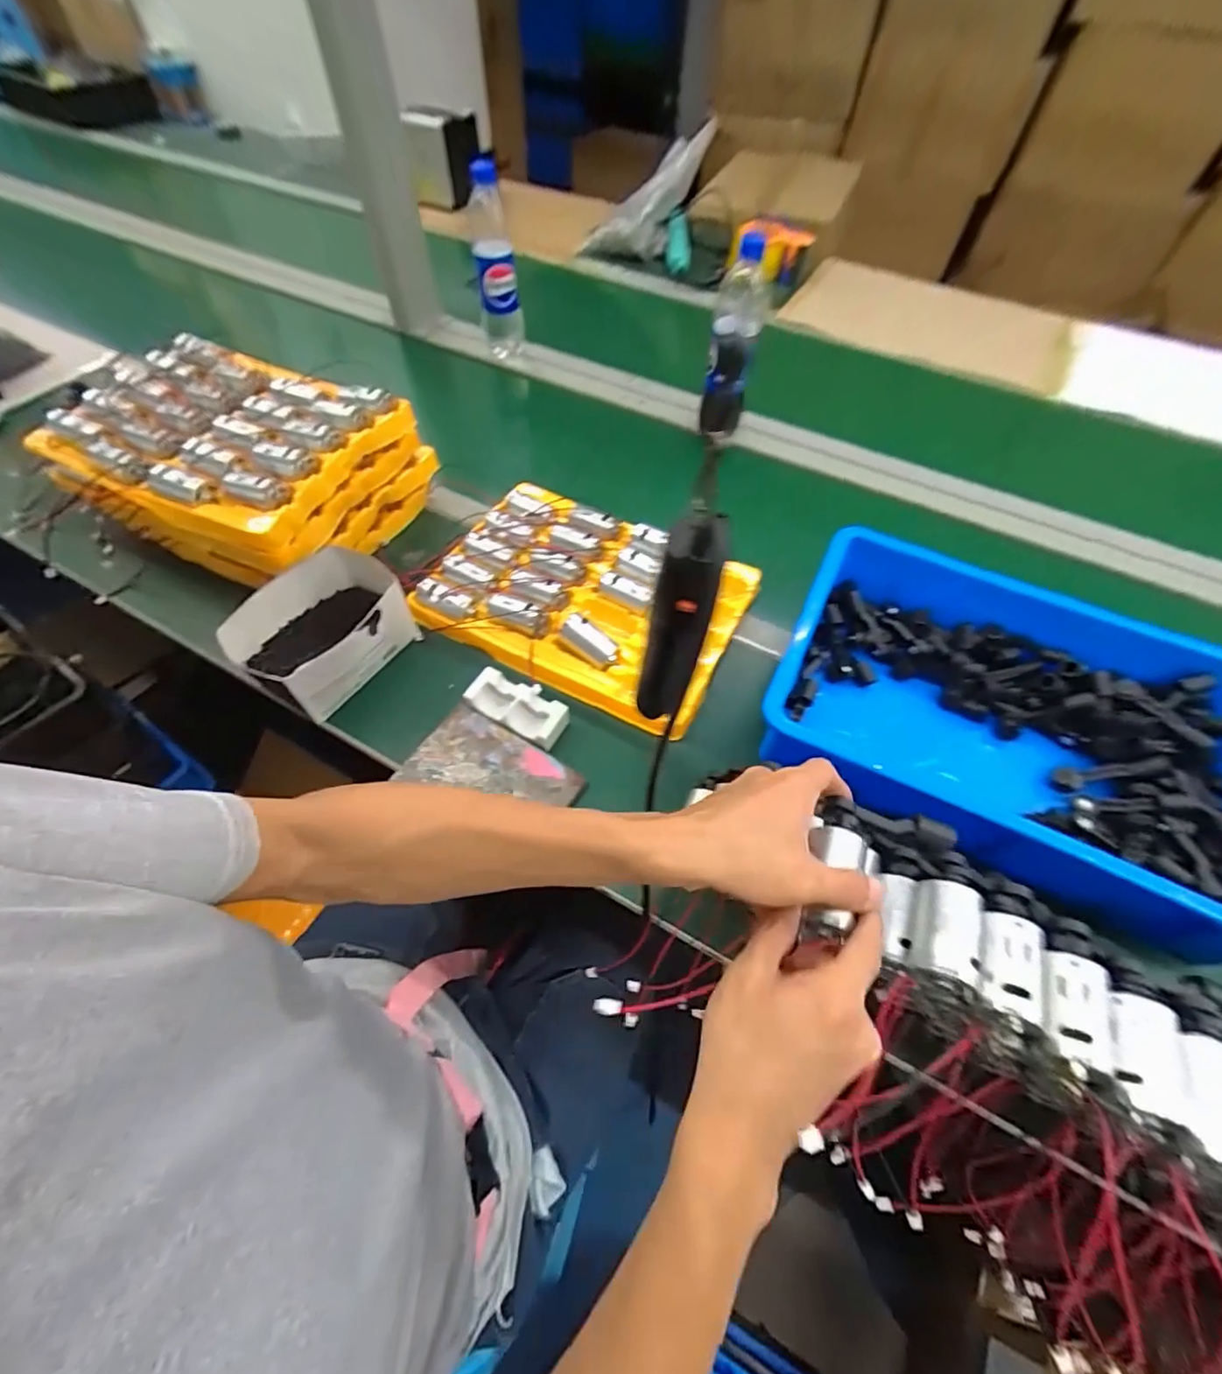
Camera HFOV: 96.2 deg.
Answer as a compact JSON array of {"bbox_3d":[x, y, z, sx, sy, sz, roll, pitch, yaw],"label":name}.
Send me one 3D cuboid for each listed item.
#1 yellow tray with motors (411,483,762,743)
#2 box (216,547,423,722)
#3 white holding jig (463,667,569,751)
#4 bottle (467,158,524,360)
[{"bbox_3d":[-0.027,-0.107,0.606,0.327,0.036,0.241,24,59,13],"label":"yellow tray with motors"},{"bbox_3d":[-0.276,-0.054,0.534,0.109,0.073,0.144,30,61,16],"label":"box"},{"bbox_3d":[-0.087,0.018,0.524,0.096,0.020,0.045,29,60,16],"label":"white holding jig"},{"bbox_3d":[-0.172,-0.612,0.827,0.064,0.239,0.069,-5,57,-6],"label":"bottle"}]

